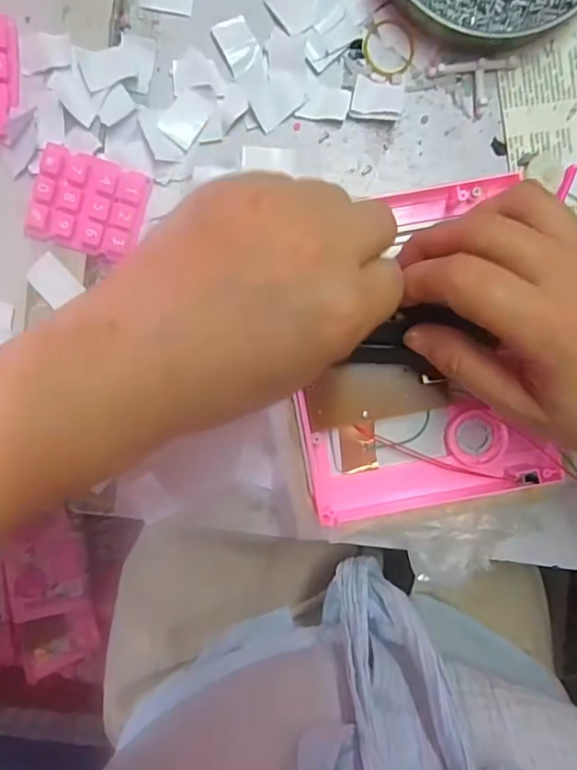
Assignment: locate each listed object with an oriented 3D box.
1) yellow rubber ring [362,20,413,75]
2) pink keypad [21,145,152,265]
[{"bbox_3d":[0.057,-0.192,0.301,0.030,0.004,0.031,0,94,-1],"label":"yellow rubber ring"},{"bbox_3d":[-0.109,-0.098,0.286,0.058,0.010,0.050,17,93,-2],"label":"pink keypad"}]

